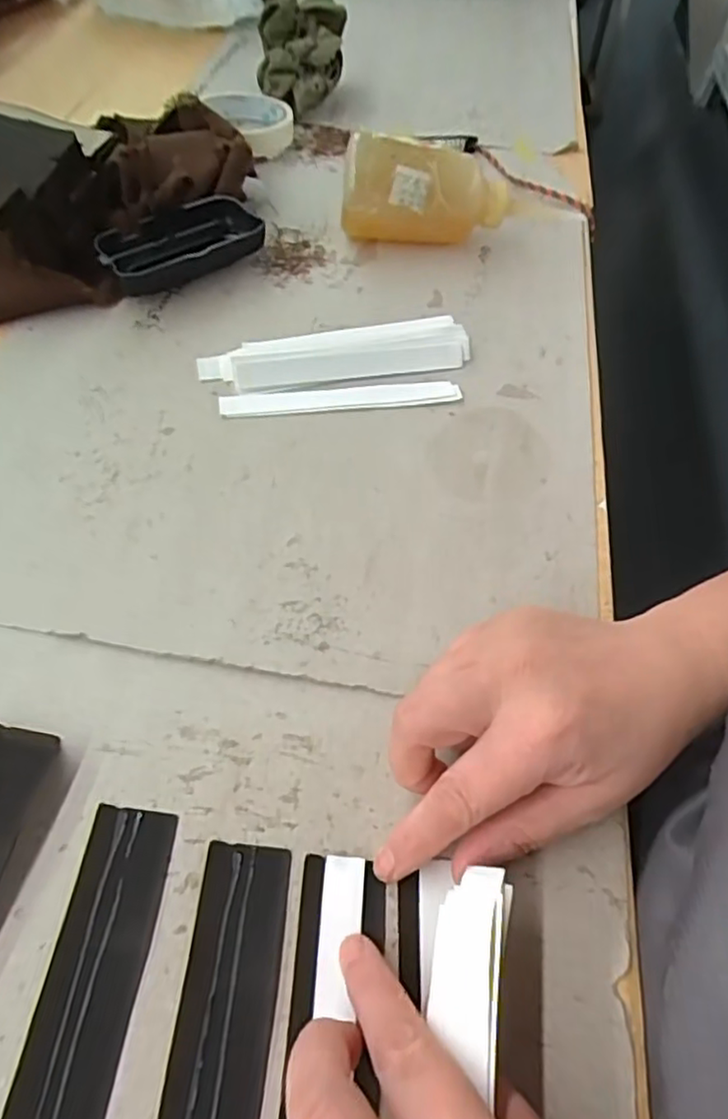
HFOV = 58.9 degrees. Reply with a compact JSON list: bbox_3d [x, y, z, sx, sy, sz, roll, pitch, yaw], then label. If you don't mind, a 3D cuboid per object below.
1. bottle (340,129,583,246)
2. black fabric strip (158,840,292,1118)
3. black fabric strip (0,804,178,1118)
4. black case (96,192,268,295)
[{"bbox_3d":[0.073,-0.261,0.465,0.176,0.065,0.050,-1,57,-5],"label":"bottle"},{"bbox_3d":[-0.049,0.169,0.211,0.032,0.004,0.138,6,57,-1],"label":"black fabric strip"},{"bbox_3d":[-0.096,0.157,0.218,0.032,0.004,0.138,6,57,0],"label":"black fabric strip"},{"bbox_3d":[-0.125,-0.215,0.443,0.109,0.030,0.058,-28,63,-21],"label":"black case"}]

